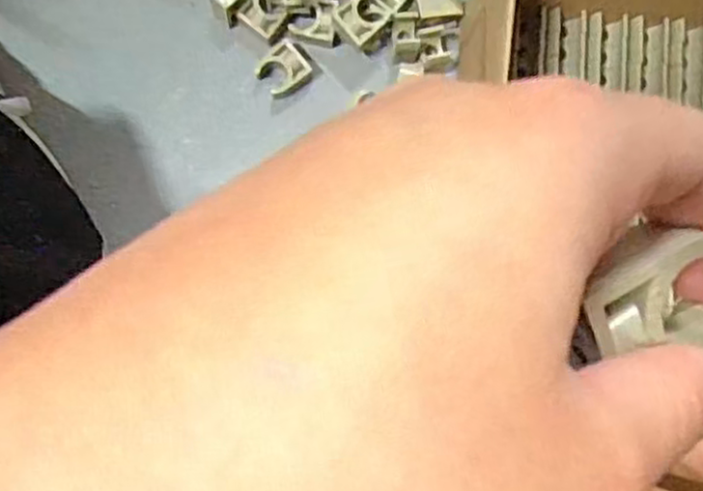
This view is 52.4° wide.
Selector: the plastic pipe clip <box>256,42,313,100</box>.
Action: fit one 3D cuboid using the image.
[{"bbox_3d":[-0.044,-0.113,0.463,0.030,0.015,0.026,-38,92,-2],"label":"plastic pipe clip"}]

